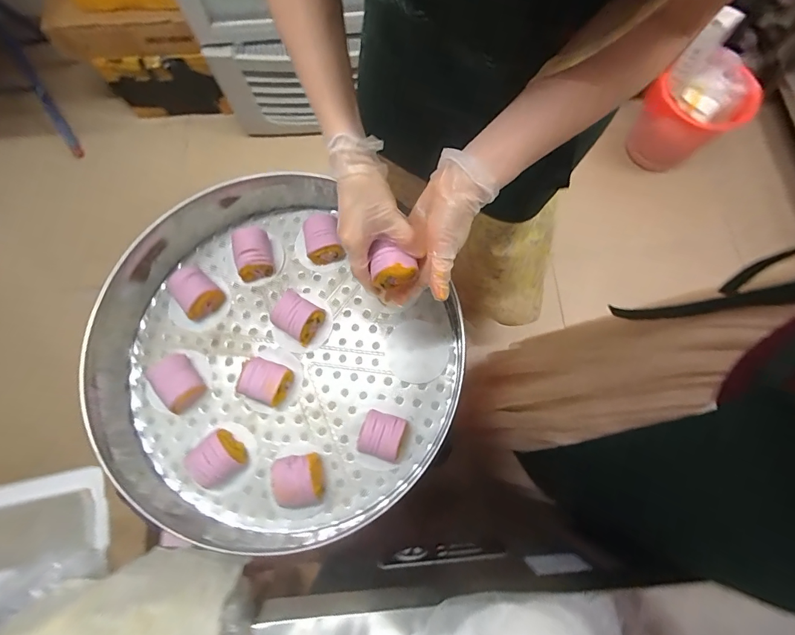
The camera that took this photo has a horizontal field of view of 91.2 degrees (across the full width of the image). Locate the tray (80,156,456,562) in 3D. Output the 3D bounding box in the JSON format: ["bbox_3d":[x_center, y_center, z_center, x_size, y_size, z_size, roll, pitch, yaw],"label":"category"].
[{"bbox_3d":[-0.188,0.036,0.573,0.478,0.100,0.505,0,75,0],"label":"tray"}]

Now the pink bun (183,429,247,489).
[{"bbox_3d":[-0.253,0.198,0.541,0.070,0.045,0.066,-42,79,-10],"label":"pink bun"}]

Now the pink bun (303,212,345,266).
[{"bbox_3d":[-0.122,-0.128,0.628,0.058,0.037,0.075,-13,76,-3],"label":"pink bun"}]

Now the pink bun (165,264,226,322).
[{"bbox_3d":[-0.320,-0.040,0.612,0.063,0.041,0.074,-43,79,-10],"label":"pink bun"}]

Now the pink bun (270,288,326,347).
[{"bbox_3d":[-0.154,-0.002,0.595,0.074,0.045,0.063,36,78,9],"label":"pink bun"}]

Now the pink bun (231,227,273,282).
[{"bbox_3d":[-0.234,-0.105,0.625,0.060,0.045,0.077,-16,76,-4],"label":"pink bun"}]

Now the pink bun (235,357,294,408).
[{"bbox_3d":[-0.193,0.093,0.567,0.067,0.048,0.060,18,76,4],"label":"pink bun"}]

